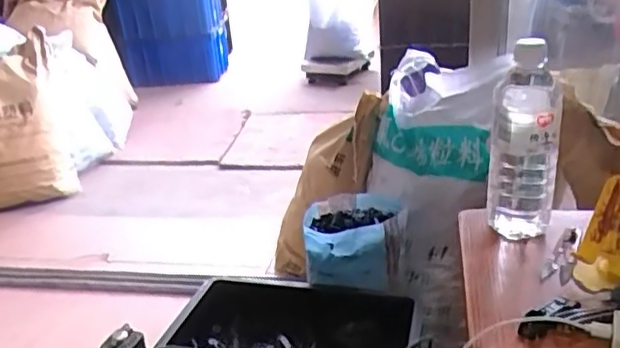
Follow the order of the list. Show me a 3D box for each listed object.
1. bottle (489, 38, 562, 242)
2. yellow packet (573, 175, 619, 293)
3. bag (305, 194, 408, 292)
[{"bbox_3d":[0.228,-0.028,0.669,0.069,0.212,0.055,3,23,19],"label":"bottle"},{"bbox_3d":[0.289,0.060,0.589,0.019,0.113,0.063,2,21,-27],"label":"yellow packet"},{"bbox_3d":[0.088,0.126,1.216,0.188,0.110,0.183,1,22,12],"label":"bag"}]

